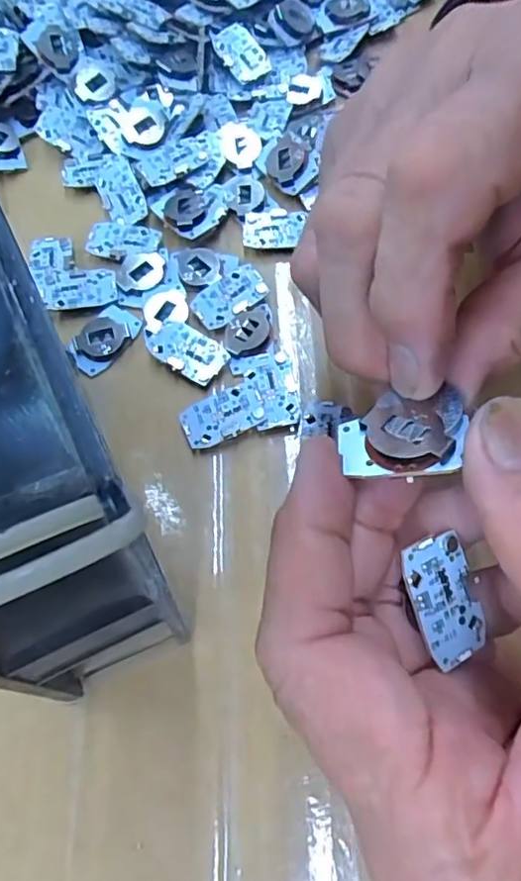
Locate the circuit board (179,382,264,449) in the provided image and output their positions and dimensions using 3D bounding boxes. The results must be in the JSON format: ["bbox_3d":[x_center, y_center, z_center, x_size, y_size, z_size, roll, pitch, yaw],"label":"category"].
[{"bbox_3d":[-0.014,-0.010,0.209,0.029,0.004,0.018,-21,68,-6],"label":"circuit board"}]

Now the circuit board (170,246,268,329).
[{"bbox_3d":[-0.019,-0.065,0.235,0.028,0.004,0.039,-34,70,-11],"label":"circuit board"}]

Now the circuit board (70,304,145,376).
[{"bbox_3d":[-0.061,-0.040,0.229,0.030,0.005,0.020,-40,71,-13],"label":"circuit board"}]

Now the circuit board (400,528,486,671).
[{"bbox_3d":[0.043,0.037,0.136,0.018,0.004,0.029,-17,92,-24],"label":"circuit board"}]

